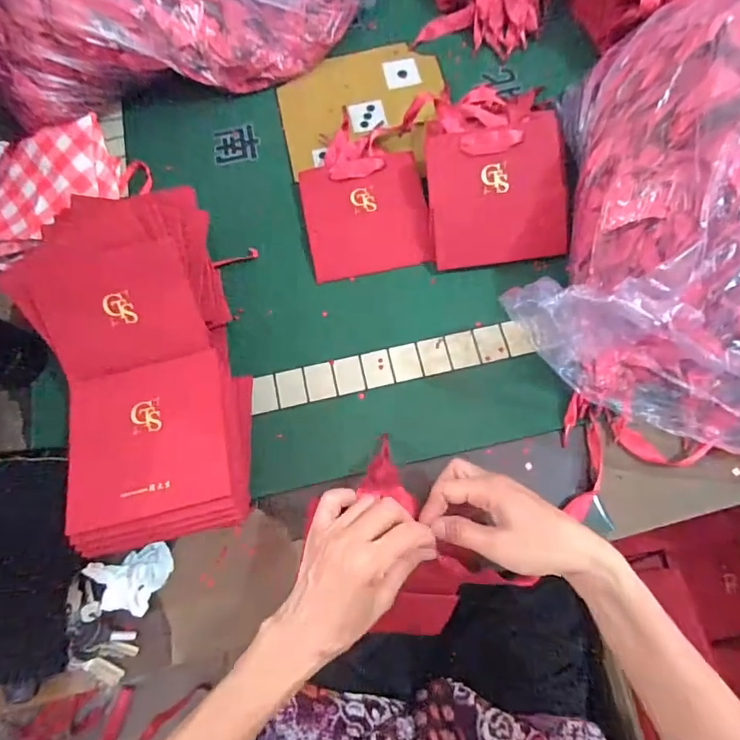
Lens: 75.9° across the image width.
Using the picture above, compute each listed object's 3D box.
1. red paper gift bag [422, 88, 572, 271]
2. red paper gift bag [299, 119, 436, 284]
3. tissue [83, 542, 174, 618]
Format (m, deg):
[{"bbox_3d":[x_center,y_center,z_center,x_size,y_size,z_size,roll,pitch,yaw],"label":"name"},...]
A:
[{"bbox_3d":[0.135,-0.225,0.527,0.145,0.063,0.210,-3,72,1],"label":"red paper gift bag"},{"bbox_3d":[-0.008,-0.201,0.553,0.136,0.021,0.185,-10,72,-1],"label":"red paper gift bag"},{"bbox_3d":[-0.219,0.196,0.439,0.066,0.025,0.056,-22,72,-5],"label":"tissue"}]

